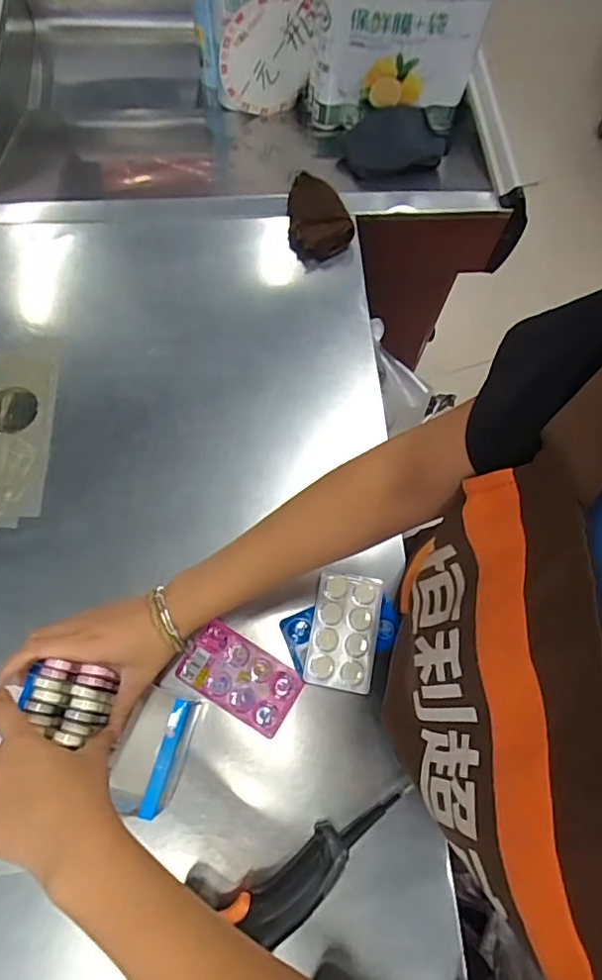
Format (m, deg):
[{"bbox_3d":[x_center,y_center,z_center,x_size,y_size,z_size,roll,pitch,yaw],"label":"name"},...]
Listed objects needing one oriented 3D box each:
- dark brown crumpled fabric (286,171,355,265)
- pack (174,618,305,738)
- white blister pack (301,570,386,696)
[{"bbox_3d":[0.022,-0.346,0.711,0.078,0.049,0.103,-11,70,-6],"label":"dark brown crumpled fabric"},{"bbox_3d":[-0.058,0.177,0.528,0.110,0.013,0.065,29,69,10],"label":"pack"},{"bbox_3d":[0.043,0.136,0.543,0.064,0.011,0.109,10,70,3],"label":"white blister pack"}]

